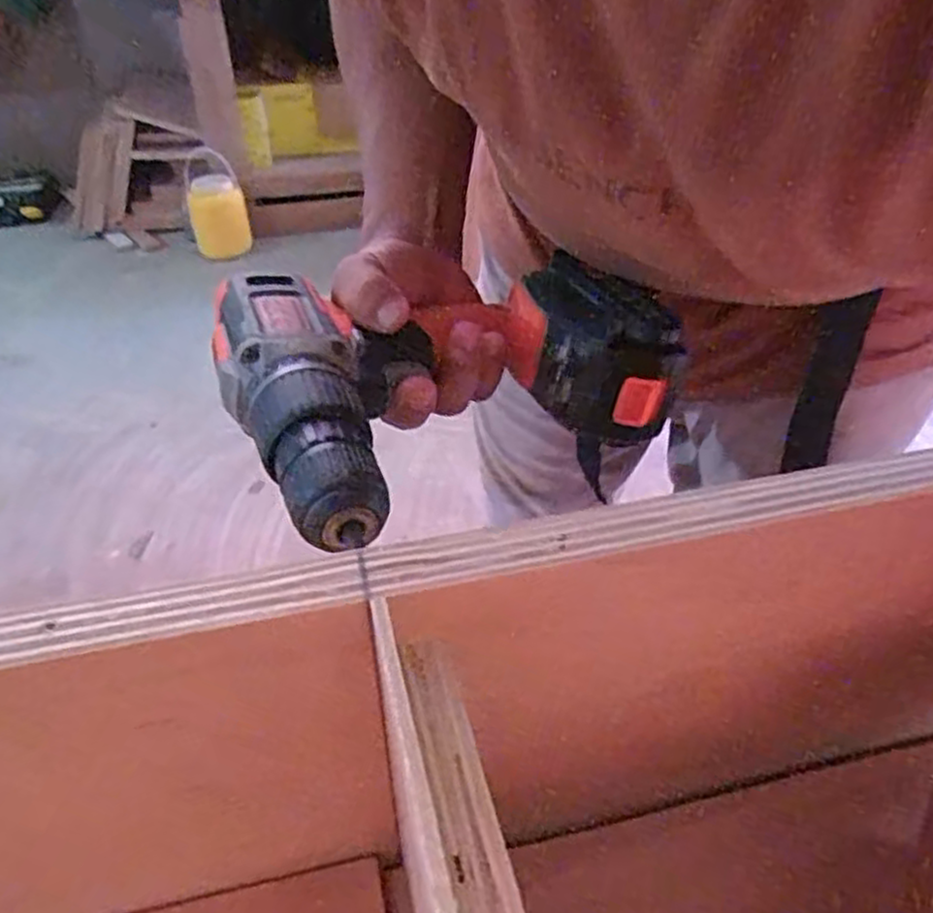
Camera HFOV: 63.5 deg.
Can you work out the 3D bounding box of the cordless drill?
[{"bbox_3d":[-0.003,-0.039,0.374,0.219,0.060,0.173,-20,43,-27],"label":"cordless drill"}]

